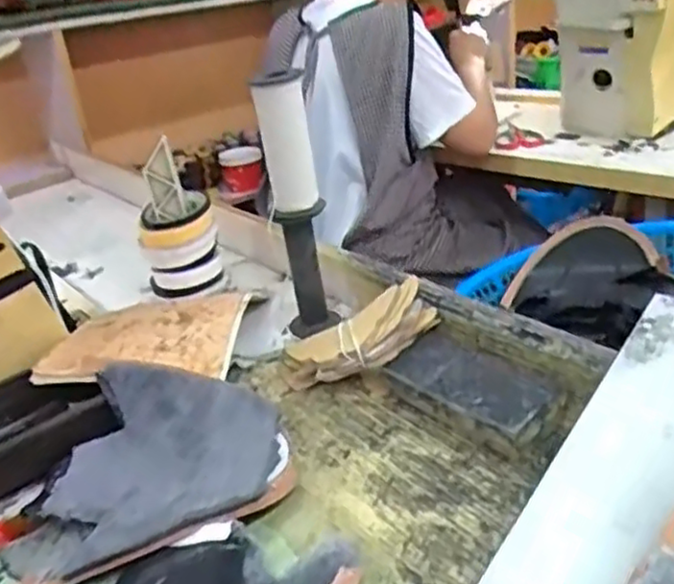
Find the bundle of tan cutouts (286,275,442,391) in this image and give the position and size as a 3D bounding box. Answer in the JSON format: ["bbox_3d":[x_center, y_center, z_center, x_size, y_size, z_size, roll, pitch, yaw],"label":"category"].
[{"bbox_3d":[0.021,0.051,0.711,0.166,0.047,0.057,-29,26,1],"label":"bundle of tan cutouts"}]

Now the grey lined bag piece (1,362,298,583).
[{"bbox_3d":[-0.161,0.132,0.590,0.230,0.055,0.196,-13,25,-13],"label":"grey lined bag piece"}]

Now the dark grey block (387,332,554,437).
[{"bbox_3d":[0.121,0.082,0.640,0.071,0.018,0.149,-37,37,-25],"label":"dark grey block"}]

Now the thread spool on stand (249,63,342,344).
[{"bbox_3d":[-0.042,-0.086,0.747,0.048,0.288,0.061,-4,24,8],"label":"thread spool on stand"}]

